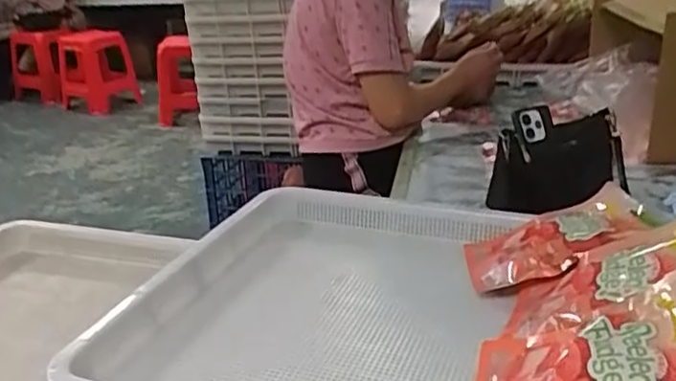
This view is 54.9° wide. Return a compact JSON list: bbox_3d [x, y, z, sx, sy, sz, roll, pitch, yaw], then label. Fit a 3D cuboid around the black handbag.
[{"bbox_3d":[0.363,-0.035,1.035,0.256,0.125,0.102,-18,27,-31],"label":"black handbag"}]

